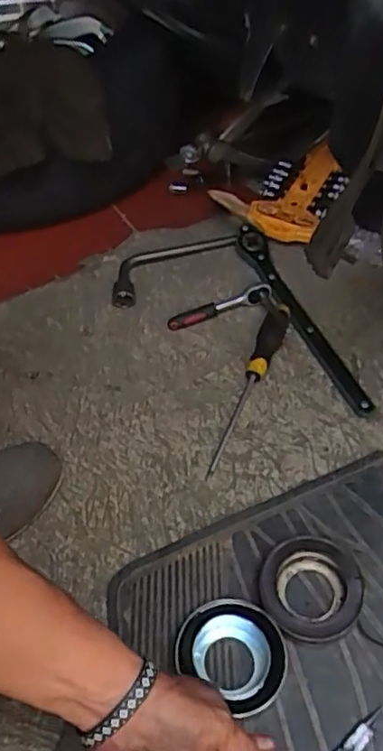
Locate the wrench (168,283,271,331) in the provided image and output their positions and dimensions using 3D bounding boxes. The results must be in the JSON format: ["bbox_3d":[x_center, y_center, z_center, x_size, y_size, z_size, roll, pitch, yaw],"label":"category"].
[{"bbox_3d":[0.036,-0.091,0.796,0.138,0.027,0.022,-15,52,-6],"label":"wrench"}]

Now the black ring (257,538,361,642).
[{"bbox_3d":[0.111,0.200,0.564,0.089,0.031,0.090,-3,52,3],"label":"black ring"}]

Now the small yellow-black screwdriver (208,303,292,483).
[{"bbox_3d":[0.072,0.012,0.713,0.036,0.033,0.239,13,54,15],"label":"small yellow-black screwdriver"}]

